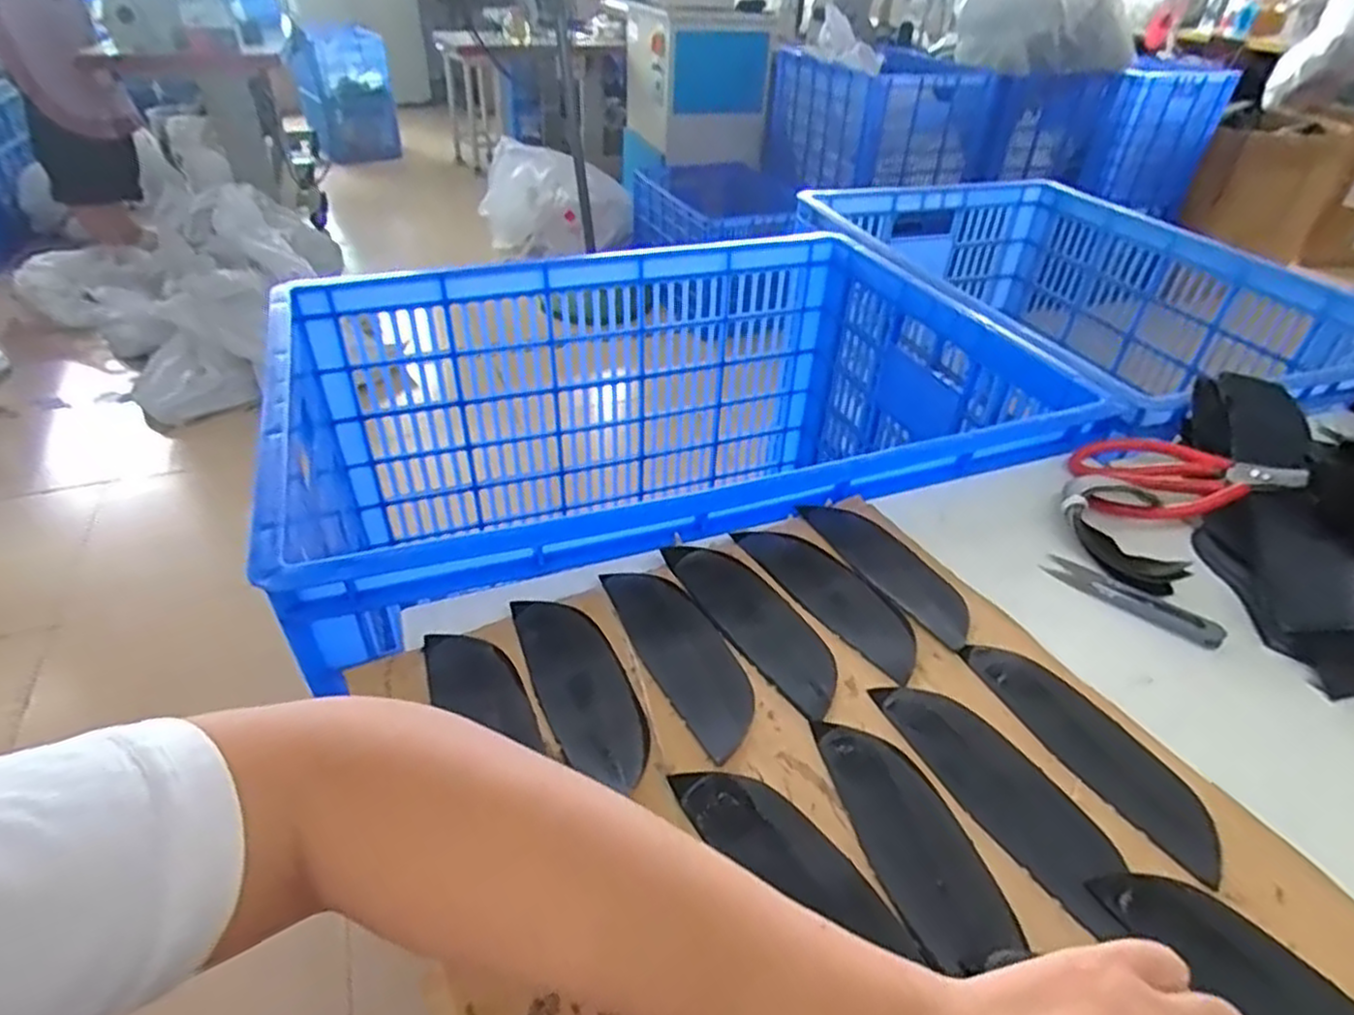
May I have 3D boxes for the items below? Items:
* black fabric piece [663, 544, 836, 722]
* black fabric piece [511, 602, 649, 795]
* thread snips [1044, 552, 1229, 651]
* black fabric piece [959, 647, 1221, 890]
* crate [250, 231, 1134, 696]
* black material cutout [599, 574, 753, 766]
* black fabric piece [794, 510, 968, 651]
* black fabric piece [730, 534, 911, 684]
[{"bbox_3d":[0.046,0.063,0.435,0.045,0.005,0.143,-22,44,-28],"label":"black fabric piece"},{"bbox_3d":[-0.052,0.093,0.392,0.044,0.006,0.130,-15,41,-22],"label":"black fabric piece"},{"bbox_3d":[0.288,0.058,0.465,0.024,0.010,0.101,-29,48,-34],"label":"thread snips"},{"bbox_3d":[0.214,0.120,0.377,0.048,0.005,0.140,-11,39,-26],"label":"black fabric piece"},{"bbox_3d":[-0.008,-0.049,0.758,0.682,0.323,0.467,-14,41,-20],"label":"crate"},{"bbox_3d":[0.003,0.078,0.413,0.044,0.004,0.138,-17,42,-23],"label":"black material cutout"},{"bbox_3d":[0.140,0.039,0.477,0.058,0.004,0.142,-6,36,-28],"label":"black fabric piece"},{"bbox_3d":[0.095,0.049,0.455,0.050,0.004,0.143,-22,44,-28],"label":"black fabric piece"}]

